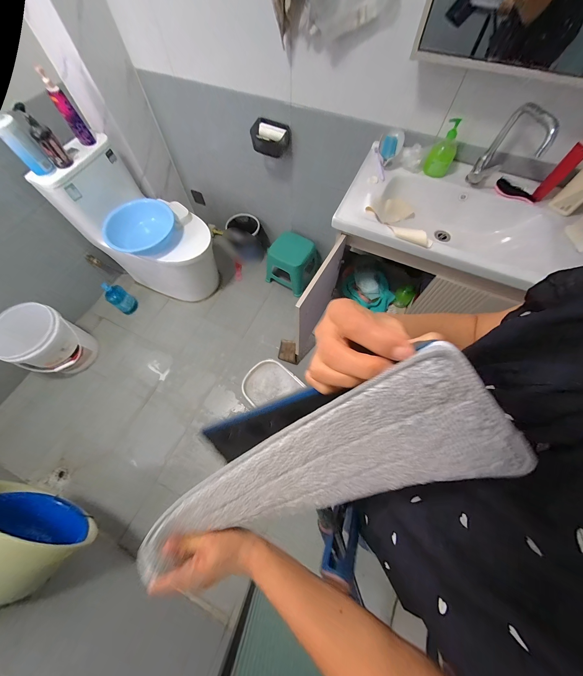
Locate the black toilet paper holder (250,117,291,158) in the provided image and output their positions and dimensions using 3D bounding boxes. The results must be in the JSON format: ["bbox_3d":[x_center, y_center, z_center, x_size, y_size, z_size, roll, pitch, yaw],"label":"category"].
[{"bbox_3d":[-0.093,-0.855,1.058,0.153,0.089,0.103,27,68,12],"label":"black toilet paper holder"}]

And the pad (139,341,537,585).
[{"bbox_3d":[-0.011,0.139,0.227,0.372,0.021,0.100,-35,101,25],"label":"pad"}]

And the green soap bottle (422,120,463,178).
[{"bbox_3d":[0.534,-0.656,0.851,0.085,0.152,0.090,31,69,13],"label":"green soap bottle"}]

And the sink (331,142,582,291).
[{"bbox_3d":[0.553,-0.393,0.880,0.725,0.158,0.422,25,68,11],"label":"sink"}]

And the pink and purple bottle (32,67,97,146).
[{"bbox_3d":[-0.875,-0.883,0.970,0.058,0.196,0.079,-34,70,-14],"label":"pink and purple bottle"}]

